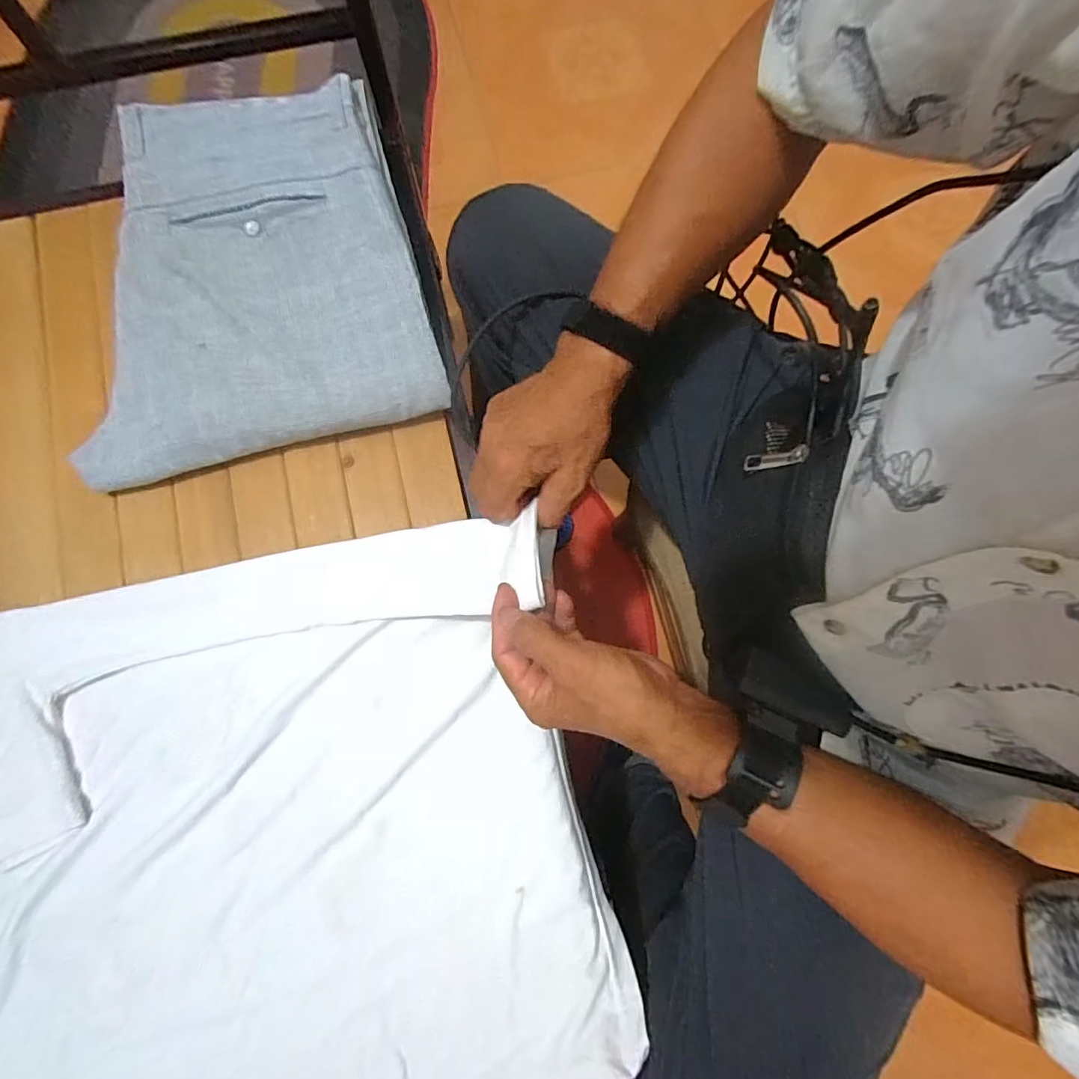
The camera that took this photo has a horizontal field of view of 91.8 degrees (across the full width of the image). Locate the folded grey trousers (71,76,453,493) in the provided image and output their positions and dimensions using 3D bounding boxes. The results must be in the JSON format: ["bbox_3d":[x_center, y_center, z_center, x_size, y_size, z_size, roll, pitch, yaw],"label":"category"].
[{"bbox_3d":[-0.257,-0.222,0.457,0.295,0.082,0.290,-14,79,-3],"label":"folded grey trousers"}]

